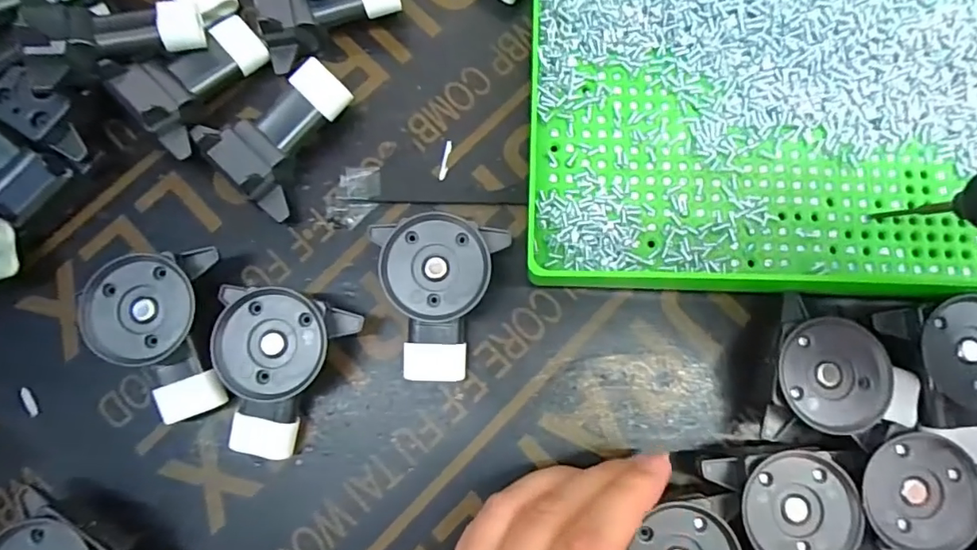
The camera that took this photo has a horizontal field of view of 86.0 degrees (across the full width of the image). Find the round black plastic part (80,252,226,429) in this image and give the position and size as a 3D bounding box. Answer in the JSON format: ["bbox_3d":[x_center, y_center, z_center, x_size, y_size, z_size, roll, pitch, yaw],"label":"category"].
[{"bbox_3d":[-0.133,0.025,0.214,0.043,0.031,0.066,-5,80,-1],"label":"round black plastic part"}]

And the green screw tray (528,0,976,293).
[{"bbox_3d":[0.140,-0.072,0.223,0.242,0.035,0.154,0,82,2],"label":"green screw tray"}]

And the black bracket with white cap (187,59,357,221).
[{"bbox_3d":[-0.090,-0.065,0.231,0.063,0.025,0.055,-44,83,-7],"label":"black bracket with white cap"}]

